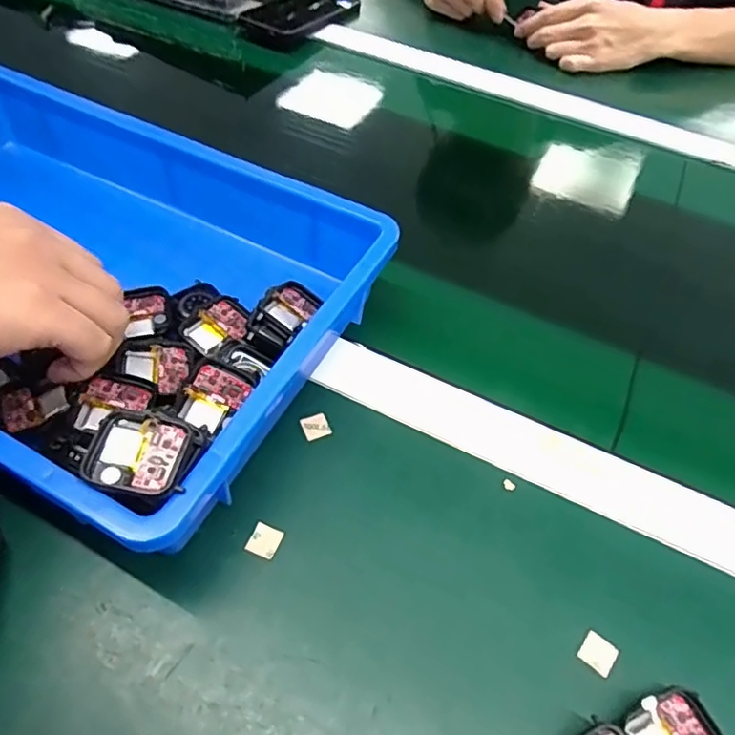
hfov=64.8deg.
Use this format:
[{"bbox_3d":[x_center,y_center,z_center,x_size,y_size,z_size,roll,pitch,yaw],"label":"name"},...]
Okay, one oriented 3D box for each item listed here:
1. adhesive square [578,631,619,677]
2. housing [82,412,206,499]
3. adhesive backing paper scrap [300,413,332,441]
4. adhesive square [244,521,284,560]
[{"bbox_3d":[0.114,0.140,0.284,0.015,0.004,0.016,35,58,20],"label":"adhesive square"},{"bbox_3d":[-0.101,0.038,0.261,0.045,0.008,0.037,9,51,1],"label":"housing"},{"bbox_3d":[-0.031,0.036,0.353,0.016,0.004,0.015,-19,57,-18],"label":"adhesive backing paper scrap"},{"bbox_3d":[-0.054,0.092,0.308,0.015,0.004,0.016,20,54,10],"label":"adhesive square"}]

